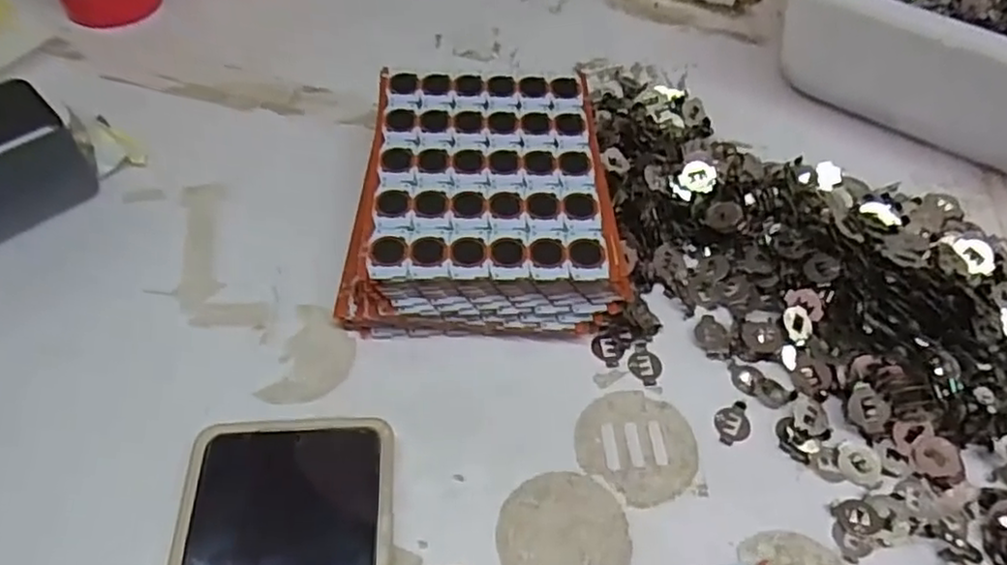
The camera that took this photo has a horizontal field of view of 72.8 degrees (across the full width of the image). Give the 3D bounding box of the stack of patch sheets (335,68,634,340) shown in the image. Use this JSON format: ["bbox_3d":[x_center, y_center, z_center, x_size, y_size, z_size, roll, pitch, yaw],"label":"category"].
[{"bbox_3d":[-0.009,-0.045,0.364,0.131,0.044,0.150,2,53,-2],"label":"stack of patch sheets"}]

